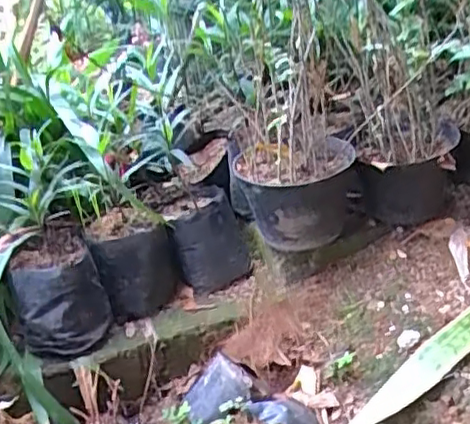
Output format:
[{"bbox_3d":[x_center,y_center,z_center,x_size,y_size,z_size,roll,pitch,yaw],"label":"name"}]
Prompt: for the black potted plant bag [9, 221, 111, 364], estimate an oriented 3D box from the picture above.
[{"bbox_3d":[-0.263,0.116,0.943,0.131,0.152,0.130,-15,25,-19],"label":"black potted plant bag"}]

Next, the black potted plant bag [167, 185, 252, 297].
[{"bbox_3d":[-0.042,0.044,1.046,0.119,0.140,0.112,-9,24,-6],"label":"black potted plant bag"}]

